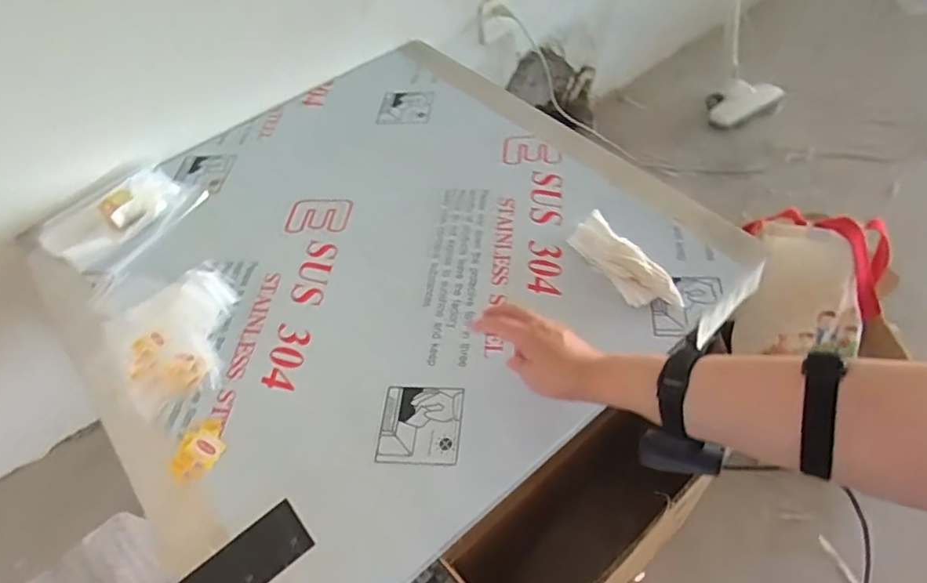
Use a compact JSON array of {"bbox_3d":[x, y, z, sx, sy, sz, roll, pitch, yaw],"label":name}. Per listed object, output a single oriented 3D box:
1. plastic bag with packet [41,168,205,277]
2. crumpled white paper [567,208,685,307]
[{"bbox_3d":[-0.523,-0.122,0.893,0.165,0.037,0.209,27,60,23],"label":"plastic bag with packet"},{"bbox_3d":[0.207,-0.036,0.761,0.061,0.031,0.162,-29,56,-16],"label":"crumpled white paper"}]

